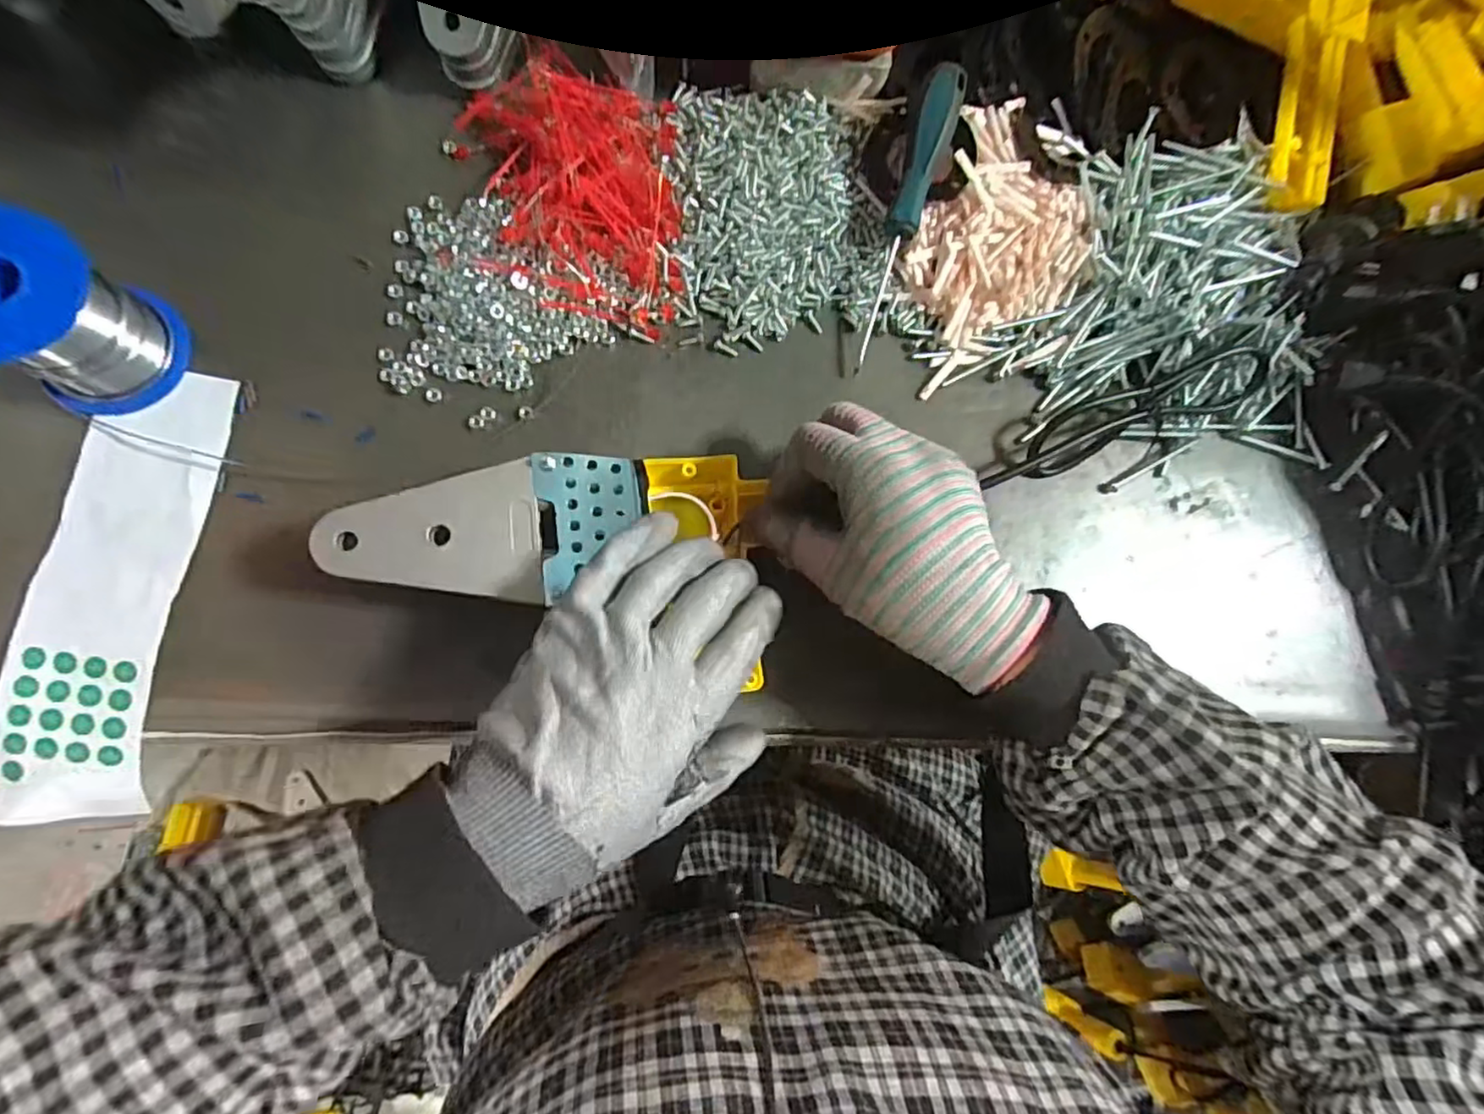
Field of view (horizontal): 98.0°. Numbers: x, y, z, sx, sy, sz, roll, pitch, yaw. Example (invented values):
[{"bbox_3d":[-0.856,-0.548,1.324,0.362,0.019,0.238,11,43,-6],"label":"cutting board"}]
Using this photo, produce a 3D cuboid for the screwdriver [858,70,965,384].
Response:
[{"bbox_3d":[0.087,-0.177,0.346,0.021,0.020,0.154,15,102,-6],"label":"screwdriver"}]

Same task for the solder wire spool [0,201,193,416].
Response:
[{"bbox_3d":[-0.295,-0.102,0.276,0.057,0.062,0.065,40,82,-3],"label":"solder wire spool"}]

